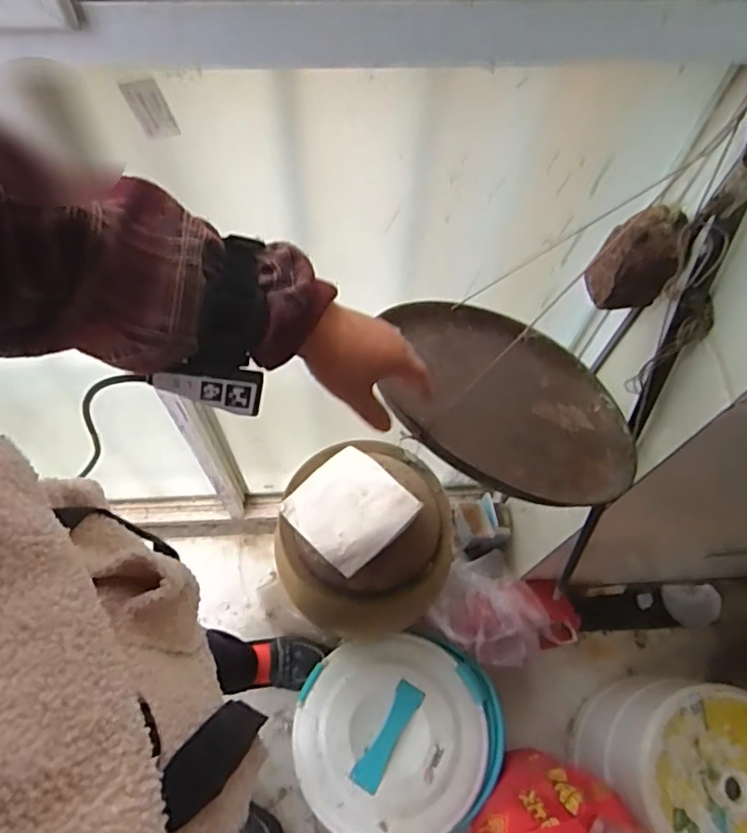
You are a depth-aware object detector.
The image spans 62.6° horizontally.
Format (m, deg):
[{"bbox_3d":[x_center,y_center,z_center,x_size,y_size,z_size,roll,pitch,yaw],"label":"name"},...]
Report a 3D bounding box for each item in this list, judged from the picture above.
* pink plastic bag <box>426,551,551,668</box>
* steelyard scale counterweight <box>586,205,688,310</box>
[{"bbox_3d":[0.211,0.352,1.110,0.195,0.098,0.200,-32,69,-16],"label":"pink plastic bag"},{"bbox_3d":[0.252,-0.146,0.587,0.064,0.104,0.043,-4,64,-4],"label":"steelyard scale counterweight"}]

